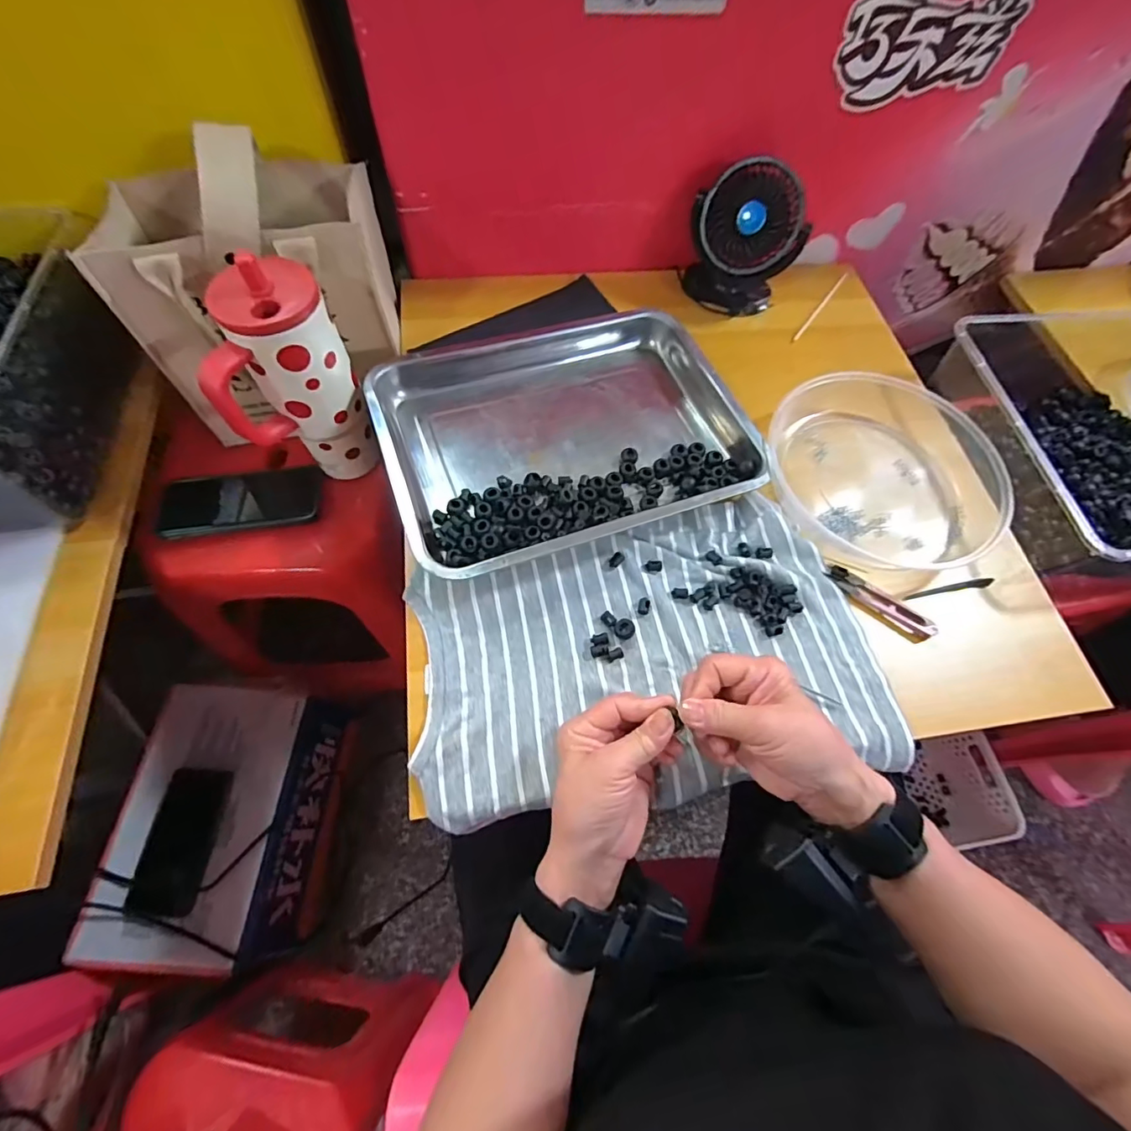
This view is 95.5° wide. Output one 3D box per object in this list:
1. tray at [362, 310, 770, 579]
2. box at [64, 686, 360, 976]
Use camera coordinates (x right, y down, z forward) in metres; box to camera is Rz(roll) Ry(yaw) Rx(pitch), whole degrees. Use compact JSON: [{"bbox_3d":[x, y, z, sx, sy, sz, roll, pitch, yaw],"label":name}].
[{"bbox_3d":[-0.003,-0.144,0.511,0.344,0.039,0.278,-18,67,-12],"label":"tray"},{"bbox_3d":[-0.467,0.357,0.737,0.217,0.170,0.325,3,65,-2],"label":"box"}]

